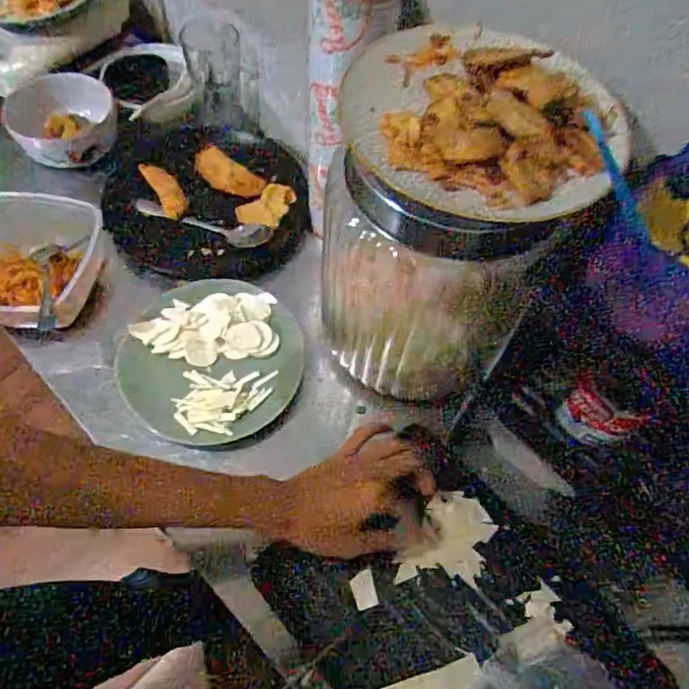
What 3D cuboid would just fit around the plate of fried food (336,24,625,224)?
[{"bbox_3d":[0.098,-0.173,0.396,0.207,0.035,0.178,39,64,17],"label":"plate of fried food"}]

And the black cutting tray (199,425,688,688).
[{"bbox_3d":[0.099,0.261,0.478,0.253,0.020,0.341,-41,69,-20],"label":"black cutting tray"}]

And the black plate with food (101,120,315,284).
[{"bbox_3d":[-0.183,-0.196,0.734,0.259,0.044,0.257,2,60,-4],"label":"black plate with food"}]

